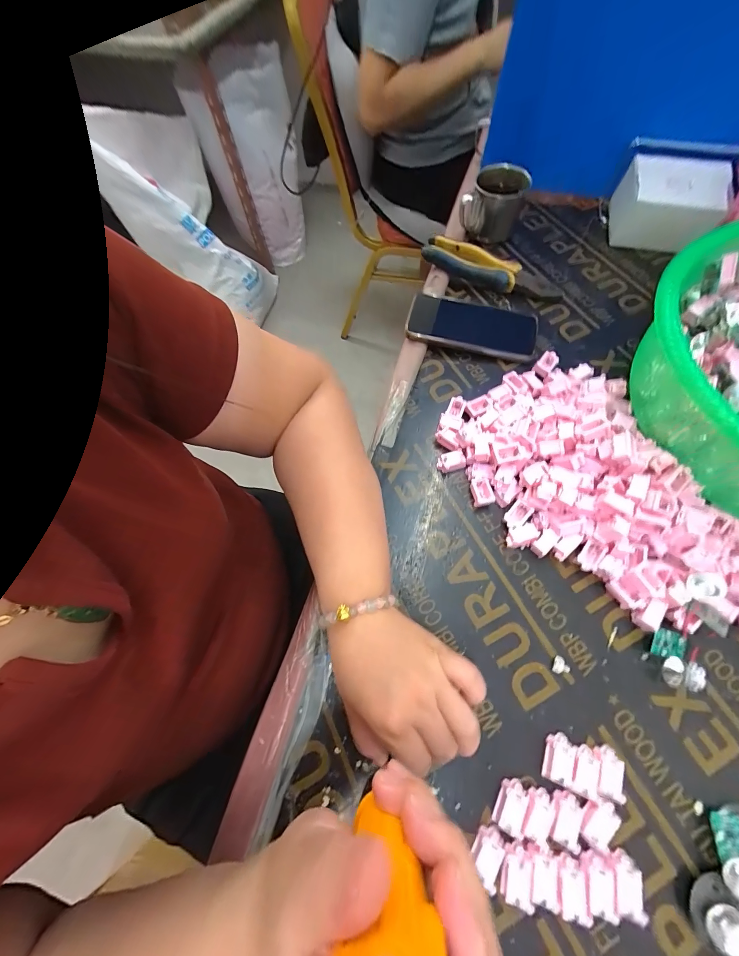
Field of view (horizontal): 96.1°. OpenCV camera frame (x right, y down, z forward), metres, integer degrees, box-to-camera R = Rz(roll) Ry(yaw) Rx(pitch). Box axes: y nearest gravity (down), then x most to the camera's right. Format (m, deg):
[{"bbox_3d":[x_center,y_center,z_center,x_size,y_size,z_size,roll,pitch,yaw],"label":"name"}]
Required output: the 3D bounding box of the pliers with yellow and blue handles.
[{"bbox_3d":[0.168,-0.289,0.461,0.189,0.034,0.040,22,69,12],"label":"pliers with yellow and blue handles"}]

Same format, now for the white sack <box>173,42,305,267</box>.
[{"bbox_3d":[-0.437,-1.192,1.277,0.328,0.552,0.286,-12,67,-2],"label":"white sack"}]

